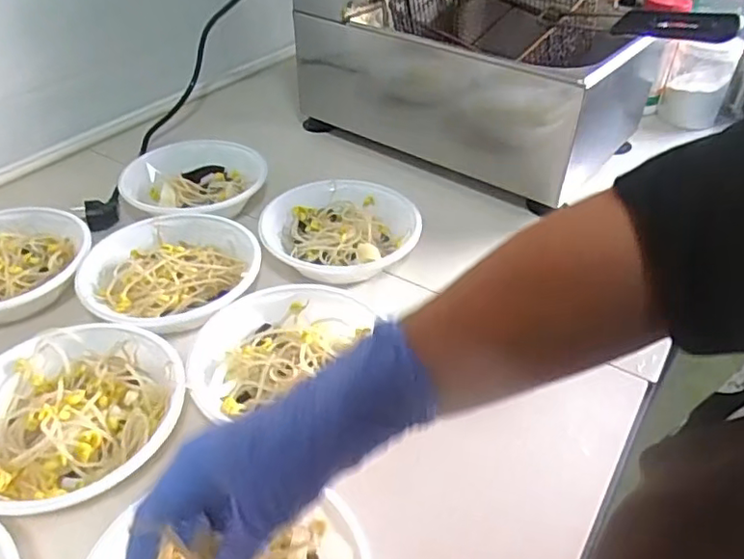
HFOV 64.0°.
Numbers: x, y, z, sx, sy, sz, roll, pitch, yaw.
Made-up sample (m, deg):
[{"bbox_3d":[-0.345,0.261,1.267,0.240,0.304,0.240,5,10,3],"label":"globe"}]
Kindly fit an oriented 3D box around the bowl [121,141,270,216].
[{"bbox_3d":[-0.220,-0.103,0.741,0.169,0.068,0.174,1,41,-1],"label":"bowl"}]

